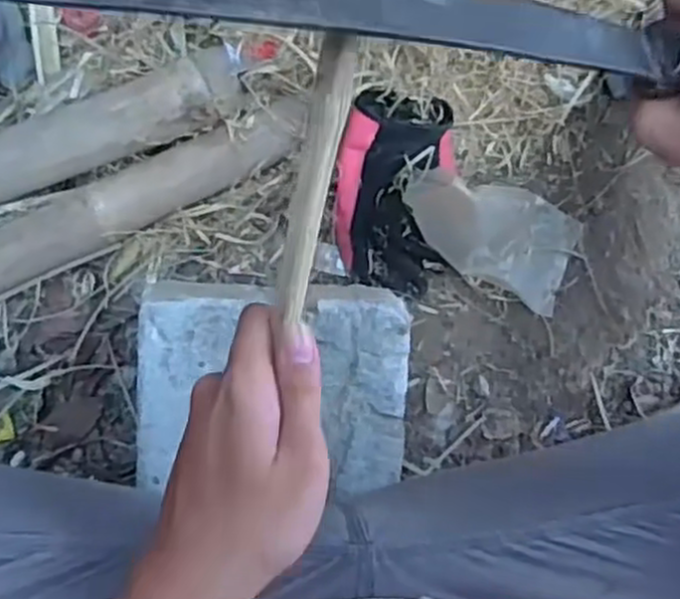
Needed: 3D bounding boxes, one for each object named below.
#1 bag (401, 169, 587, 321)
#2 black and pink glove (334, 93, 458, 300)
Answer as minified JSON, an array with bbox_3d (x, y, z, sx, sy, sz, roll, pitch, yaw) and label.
[{"bbox_3d":[0.135,-0.055,0.646,0.177,0.068,0.092,21,88,-33],"label":"bag"},{"bbox_3d":[0.047,-0.087,0.633,0.101,0.054,0.153,7,90,-8],"label":"black and pink glove"}]

